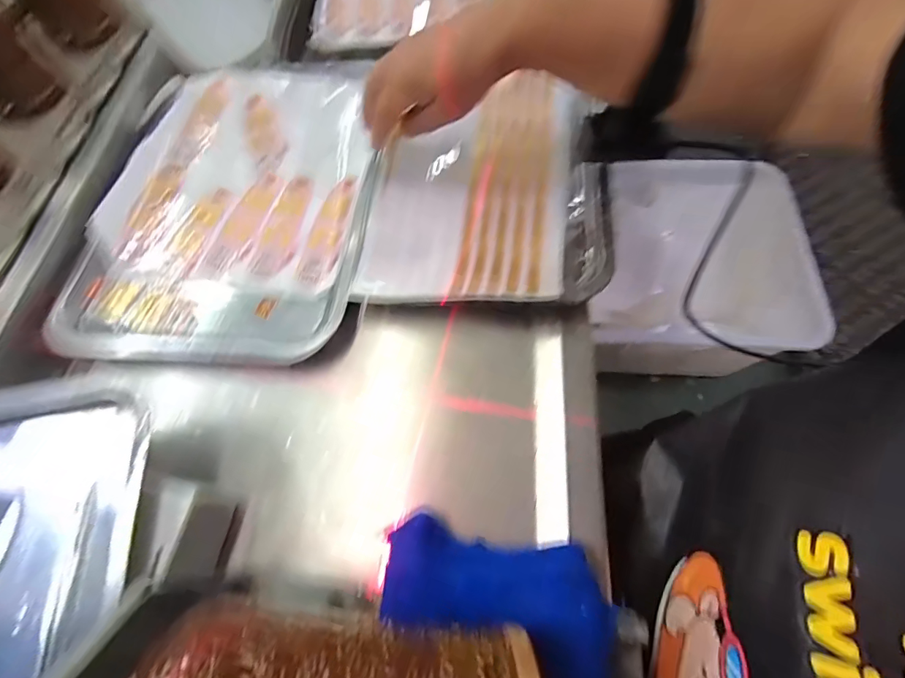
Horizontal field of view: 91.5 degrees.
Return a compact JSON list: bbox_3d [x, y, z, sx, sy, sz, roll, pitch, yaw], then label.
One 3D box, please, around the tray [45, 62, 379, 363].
[{"bbox_3d":[-0.206,-0.149,0.431,0.258,0.022,0.369,2,63,4],"label":"tray"}]

